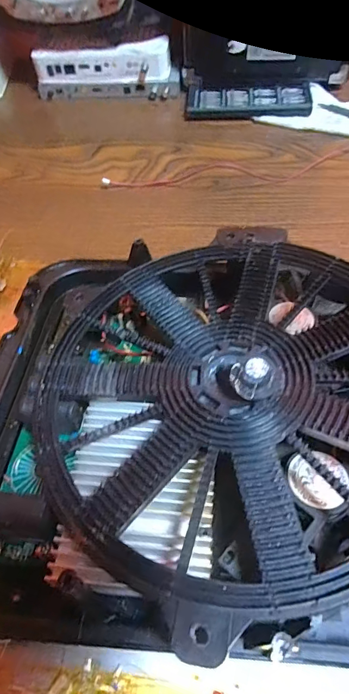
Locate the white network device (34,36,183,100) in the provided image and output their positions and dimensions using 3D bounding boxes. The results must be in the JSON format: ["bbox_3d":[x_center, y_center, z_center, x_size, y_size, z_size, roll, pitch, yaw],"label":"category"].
[{"bbox_3d":[-0.087,-0.355,0.535,0.182,0.052,0.031,-3,60,1],"label":"white network device"}]

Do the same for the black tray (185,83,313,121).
[{"bbox_3d":[0.093,-0.309,0.524,0.153,0.016,0.059,5,61,5],"label":"black tray"}]

